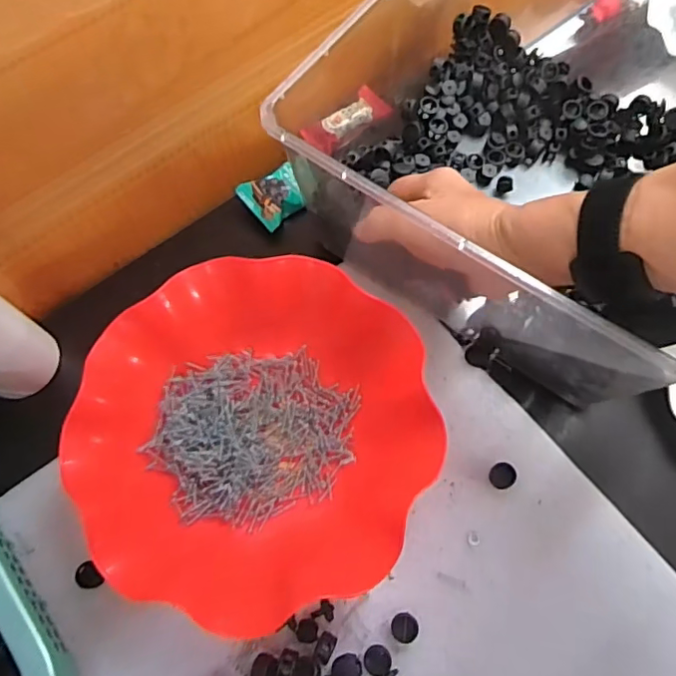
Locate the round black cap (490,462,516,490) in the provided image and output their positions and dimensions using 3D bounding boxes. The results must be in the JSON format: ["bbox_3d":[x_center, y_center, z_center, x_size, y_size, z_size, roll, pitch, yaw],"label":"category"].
[{"bbox_3d":[0.113,0.095,0.389,0.016,0.007,0.017,0,69,1],"label":"round black cap"}]

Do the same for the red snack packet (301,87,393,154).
[{"bbox_3d":[0.008,-0.197,0.508,0.078,0.015,0.034,-35,72,-12],"label":"red snack packet"}]

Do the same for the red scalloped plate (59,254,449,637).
[{"bbox_3d":[-0.052,0.061,0.371,0.216,0.063,0.216,0,69,1],"label":"red scalloped plate"}]

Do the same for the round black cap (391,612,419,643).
[{"bbox_3d":[0.042,0.183,0.357,0.016,0.005,0.017,0,69,1],"label":"round black cap"}]

